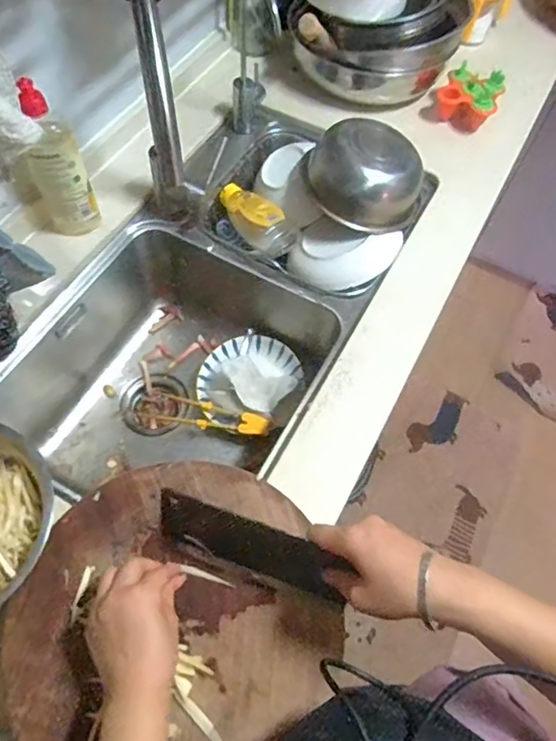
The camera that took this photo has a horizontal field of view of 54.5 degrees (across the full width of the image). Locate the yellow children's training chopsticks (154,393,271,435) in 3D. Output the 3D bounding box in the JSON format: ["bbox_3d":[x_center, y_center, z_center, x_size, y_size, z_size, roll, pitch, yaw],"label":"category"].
[{"bbox_3d":[-0.108,0.073,0.868,0.195,0.034,0.051,10,60,18],"label":"yellow children's training chopsticks"}]

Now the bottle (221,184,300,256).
[{"bbox_3d":[-0.036,-0.249,0.876,0.063,0.054,0.150,-34,69,-20],"label":"bottle"}]

